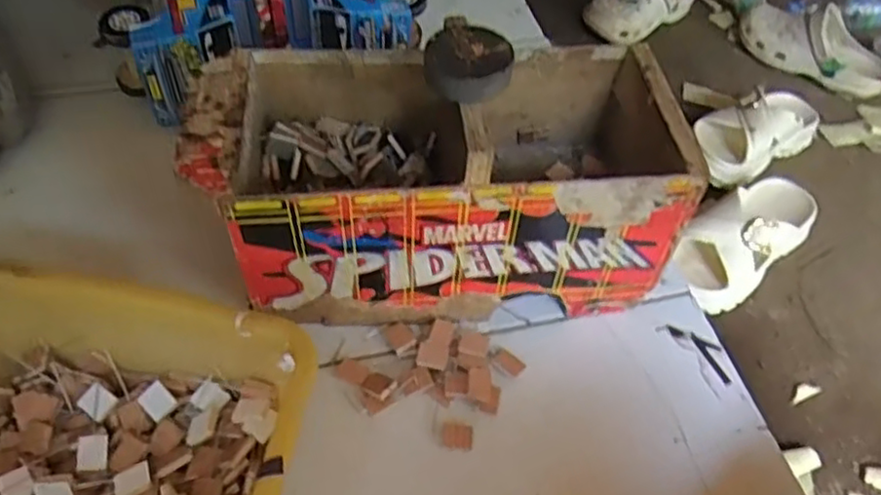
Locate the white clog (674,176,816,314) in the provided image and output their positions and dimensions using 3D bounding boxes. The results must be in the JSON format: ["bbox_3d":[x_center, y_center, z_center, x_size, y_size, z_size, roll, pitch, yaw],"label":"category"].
[{"bbox_3d":[0.353,-0.015,0.786,0.204,0.090,0.097,-34,62,-24],"label":"white clog"}]

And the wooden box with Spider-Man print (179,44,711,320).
[{"bbox_3d":[0.002,-0.058,0.564,0.362,0.200,0.171,-3,54,-4],"label":"wooden box with Spider-Man print"}]

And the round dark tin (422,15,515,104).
[{"bbox_3d":[0.021,-0.132,0.475,0.060,0.019,0.067,13,54,7],"label":"round dark tin"}]

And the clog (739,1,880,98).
[{"bbox_3d":[0.600,-0.324,1.097,0.105,0.077,0.242,-32,61,-23],"label":"clog"}]

